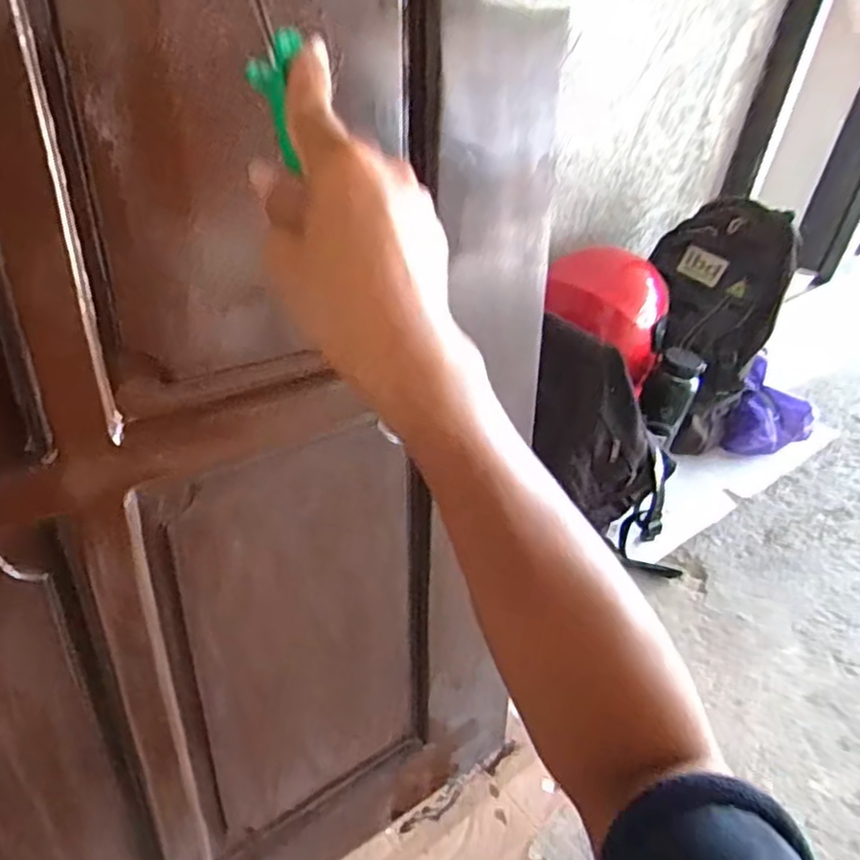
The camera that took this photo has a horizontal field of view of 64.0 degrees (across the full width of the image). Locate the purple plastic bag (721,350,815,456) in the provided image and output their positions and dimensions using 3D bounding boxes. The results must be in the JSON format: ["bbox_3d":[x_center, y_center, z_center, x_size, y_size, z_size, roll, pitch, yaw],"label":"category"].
[{"bbox_3d":[0.733,-0.023,1.479,0.165,0.166,0.203,26,42,23],"label":"purple plastic bag"}]

